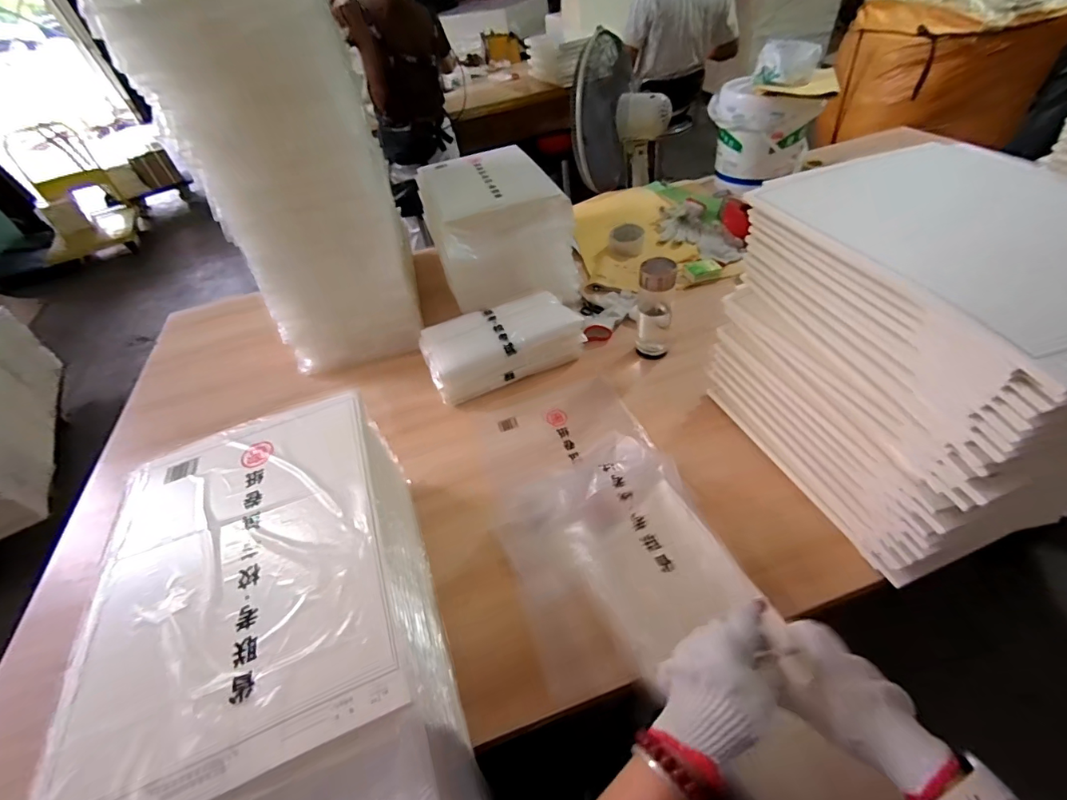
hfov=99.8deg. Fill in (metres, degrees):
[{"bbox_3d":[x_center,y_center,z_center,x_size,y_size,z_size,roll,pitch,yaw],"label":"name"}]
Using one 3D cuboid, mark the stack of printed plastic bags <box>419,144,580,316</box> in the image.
[{"bbox_3d":[-0.091,-0.425,1.080,0.291,0.193,0.442,-15,46,-7],"label":"stack of printed plastic bags"}]

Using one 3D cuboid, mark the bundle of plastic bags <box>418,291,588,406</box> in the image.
[{"bbox_3d":[-0.067,-0.121,0.913,0.306,0.072,0.175,-21,47,-13],"label":"bundle of plastic bags"}]

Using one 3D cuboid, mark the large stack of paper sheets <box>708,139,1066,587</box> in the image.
[{"bbox_3d":[0.463,-0.068,0.565,0.288,0.366,0.426,-13,46,-6],"label":"large stack of paper sheets"}]

